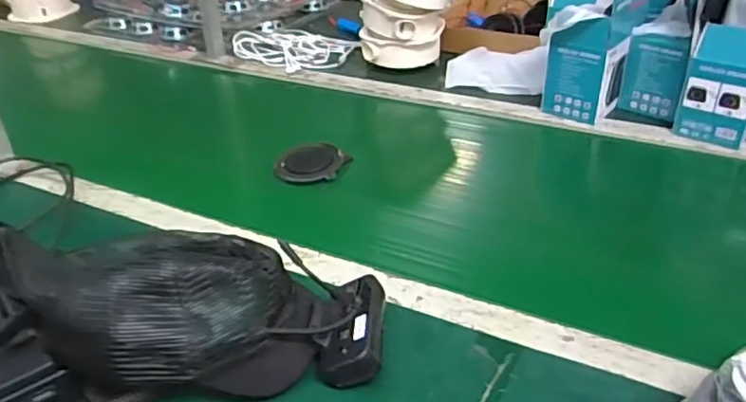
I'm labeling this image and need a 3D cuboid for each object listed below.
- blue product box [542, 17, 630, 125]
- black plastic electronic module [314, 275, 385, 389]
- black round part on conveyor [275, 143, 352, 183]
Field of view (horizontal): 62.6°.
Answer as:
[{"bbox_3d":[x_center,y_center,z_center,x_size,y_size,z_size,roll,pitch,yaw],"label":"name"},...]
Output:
[{"bbox_3d":[0.302,-0.194,0.876,0.088,0.139,0.084,25,42,35],"label":"blue product box"},{"bbox_3d":[-0.018,0.108,0.533,0.054,0.050,0.107,1,34,4],"label":"black plastic electronic module"},{"bbox_3d":[-0.079,-0.051,0.814,0.091,0.017,0.077,10,36,17],"label":"black round part on conveyor"}]

